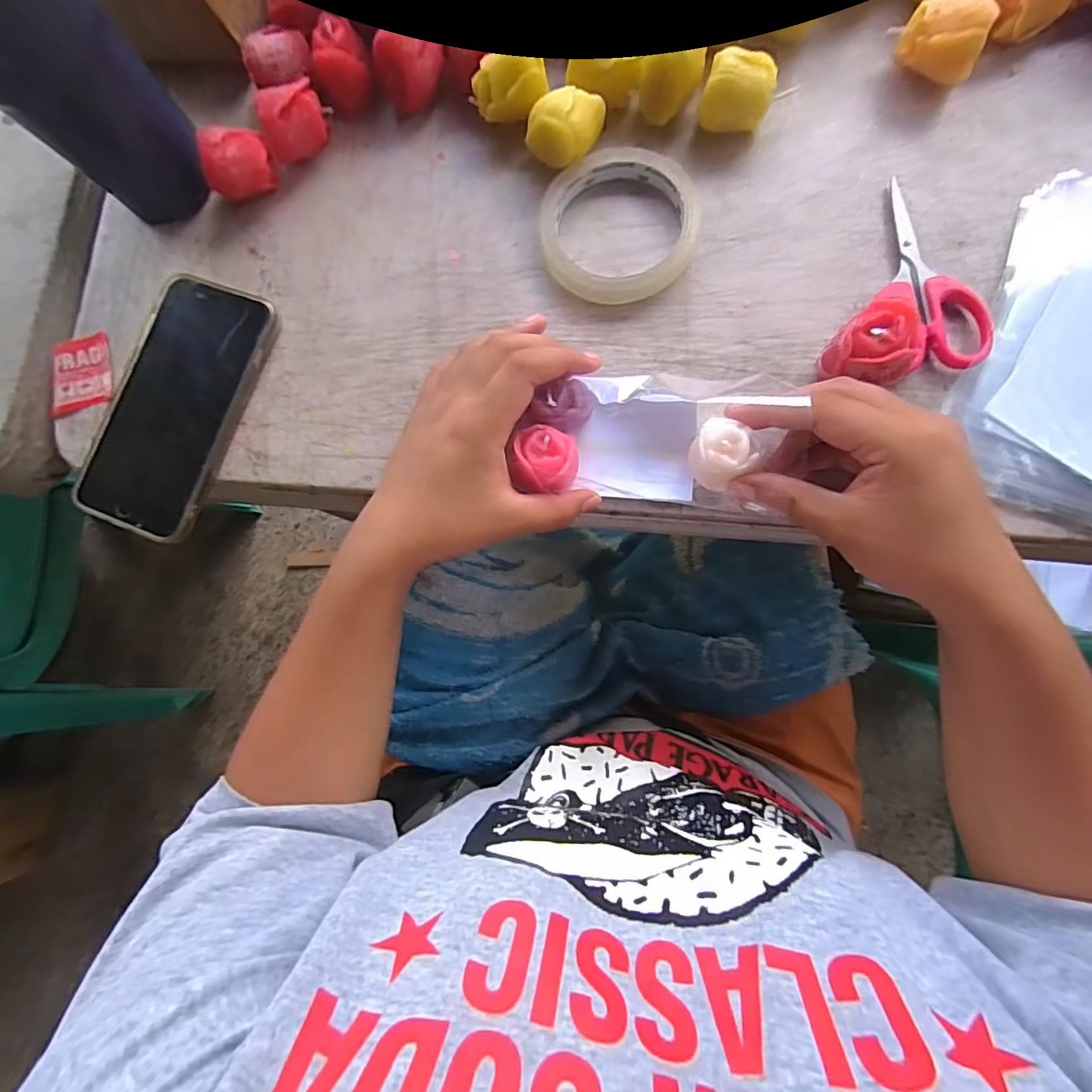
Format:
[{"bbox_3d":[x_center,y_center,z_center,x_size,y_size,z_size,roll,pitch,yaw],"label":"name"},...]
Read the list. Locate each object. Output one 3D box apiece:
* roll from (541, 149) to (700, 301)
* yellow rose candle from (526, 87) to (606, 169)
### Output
[{"bbox_3d":[0.043,-0.192,0.307,0.089,0.014,0.093,-1,83,6],"label":"roll"},{"bbox_3d":[0.011,-0.250,0.308,0.035,0.032,0.041,26,86,9],"label":"yellow rose candle"}]

